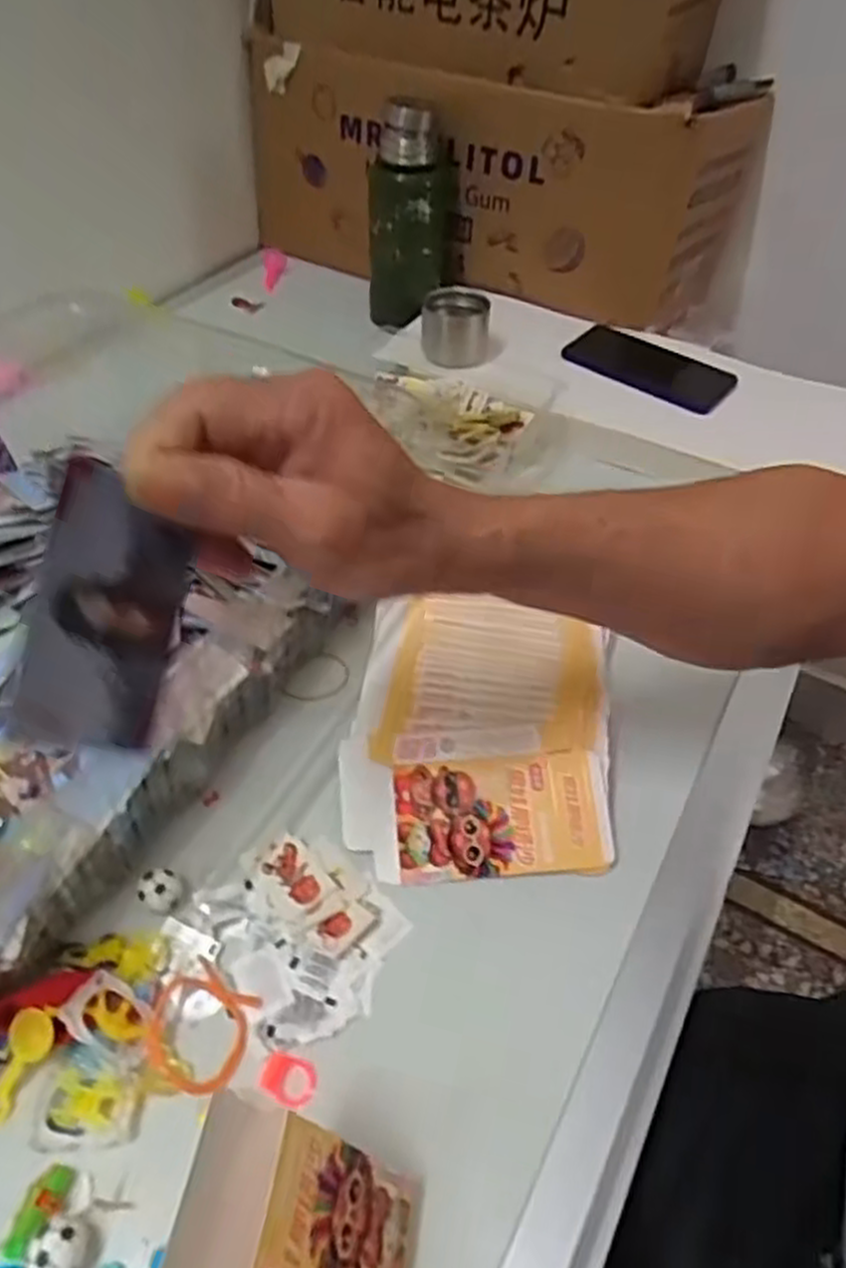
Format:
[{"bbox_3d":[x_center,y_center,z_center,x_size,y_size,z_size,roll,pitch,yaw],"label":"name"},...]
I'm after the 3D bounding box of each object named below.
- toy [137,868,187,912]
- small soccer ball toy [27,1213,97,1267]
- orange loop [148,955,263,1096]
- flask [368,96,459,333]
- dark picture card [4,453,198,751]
[{"bbox_3d":[-0.134,0.131,0.409,0.021,0.017,0.022,2,48,-2],"label":"toy"},{"bbox_3d":[-0.140,0.241,0.312,0.019,0.023,0.021,-25,54,-23],"label":"small soccer ball toy"},{"bbox_3d":[-0.103,0.182,0.371,0.048,0.006,0.048,26,52,19],"label":"orange loop"},{"bbox_3d":[-0.011,-0.425,0.812,0.084,0.202,0.064,4,48,1],"label":"flask"},{"bbox_3d":[-0.096,-0.006,0.251,0.008,0.085,0.057,14,4,25],"label":"dark picture card"}]

